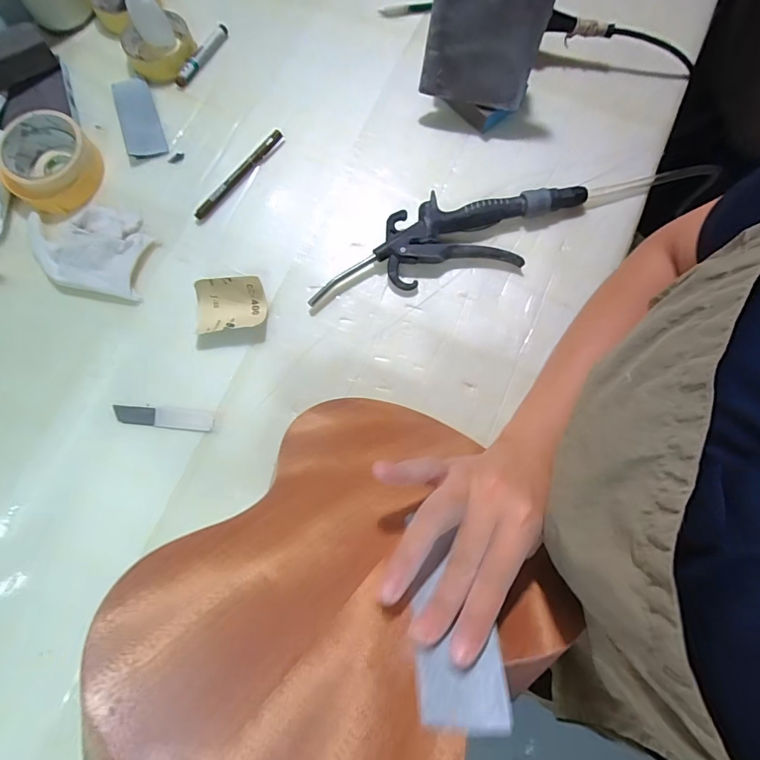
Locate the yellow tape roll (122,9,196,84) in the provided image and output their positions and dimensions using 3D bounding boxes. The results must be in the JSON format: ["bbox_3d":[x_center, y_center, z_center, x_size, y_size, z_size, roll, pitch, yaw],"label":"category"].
[{"bbox_3d":[-0.269,-0.400,0.531,0.084,0.020,0.082,0,77,0],"label":"yellow tape roll"}]

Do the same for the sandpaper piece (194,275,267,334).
[{"bbox_3d":[-0.156,-0.079,0.459,0.070,0.023,0.053,-7,77,-1],"label":"sandpaper piece"}]

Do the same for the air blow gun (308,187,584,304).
[{"bbox_3d":[0.073,-0.150,0.471,0.297,0.029,0.081,-11,77,-2],"label":"air blow gun"}]

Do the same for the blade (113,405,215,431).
[{"bbox_3d":[-0.219,0.038,0.446,0.099,0.004,0.019,6,77,1],"label":"blade"}]

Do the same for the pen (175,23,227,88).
[{"bbox_3d":[-0.215,-0.393,0.534,0.012,0.016,0.095,31,79,7],"label":"pen"}]

